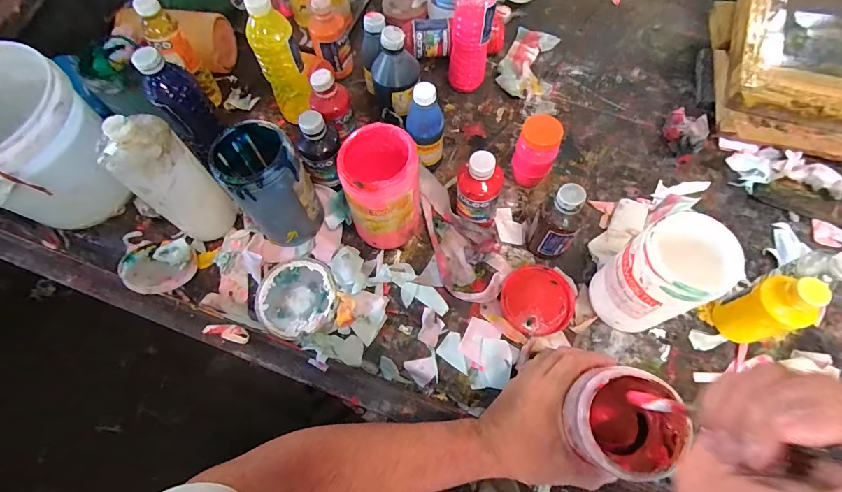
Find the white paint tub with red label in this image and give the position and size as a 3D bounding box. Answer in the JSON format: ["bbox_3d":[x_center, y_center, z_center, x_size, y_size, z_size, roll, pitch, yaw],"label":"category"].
[{"bbox_3d":[0.275,0.042,0.477,0.101,0.169,0.091,-30,69,-11],"label":"white paint tub with red label"}]

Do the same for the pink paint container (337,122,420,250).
[{"bbox_3d":[-0.047,-0.073,0.535,0.093,0.158,0.103,-9,66,-2],"label":"pink paint container"}]

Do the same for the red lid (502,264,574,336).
[{"bbox_3d":[0.161,0.075,0.556,0.095,0.011,0.096,-1,66,2],"label":"red lid"}]

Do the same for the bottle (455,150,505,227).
[{"bbox_3d":[0.080,-0.076,0.560,0.061,0.127,0.055,9,67,6],"label":"bottle"}]

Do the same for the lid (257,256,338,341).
[{"bbox_3d":[-0.173,0.072,0.567,0.113,0.017,0.110,-1,66,2],"label":"lid"}]

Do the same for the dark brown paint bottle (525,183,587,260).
[{"bbox_3d":[0.183,-0.026,0.538,0.055,0.131,0.051,-1,66,2],"label":"dark brown paint bottle"}]

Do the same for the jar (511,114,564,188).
[{"bbox_3d":[0.168,-0.136,0.593,0.057,0.107,0.052,-1,66,2],"label":"jar"}]

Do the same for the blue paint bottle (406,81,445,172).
[{"bbox_3d":[0.008,-0.168,0.594,0.049,0.141,0.046,-1,66,2],"label":"blue paint bottle"}]

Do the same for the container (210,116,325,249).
[{"bbox_3d":[-0.202,-0.079,0.548,0.093,0.174,0.101,-1,66,2],"label":"container"}]

